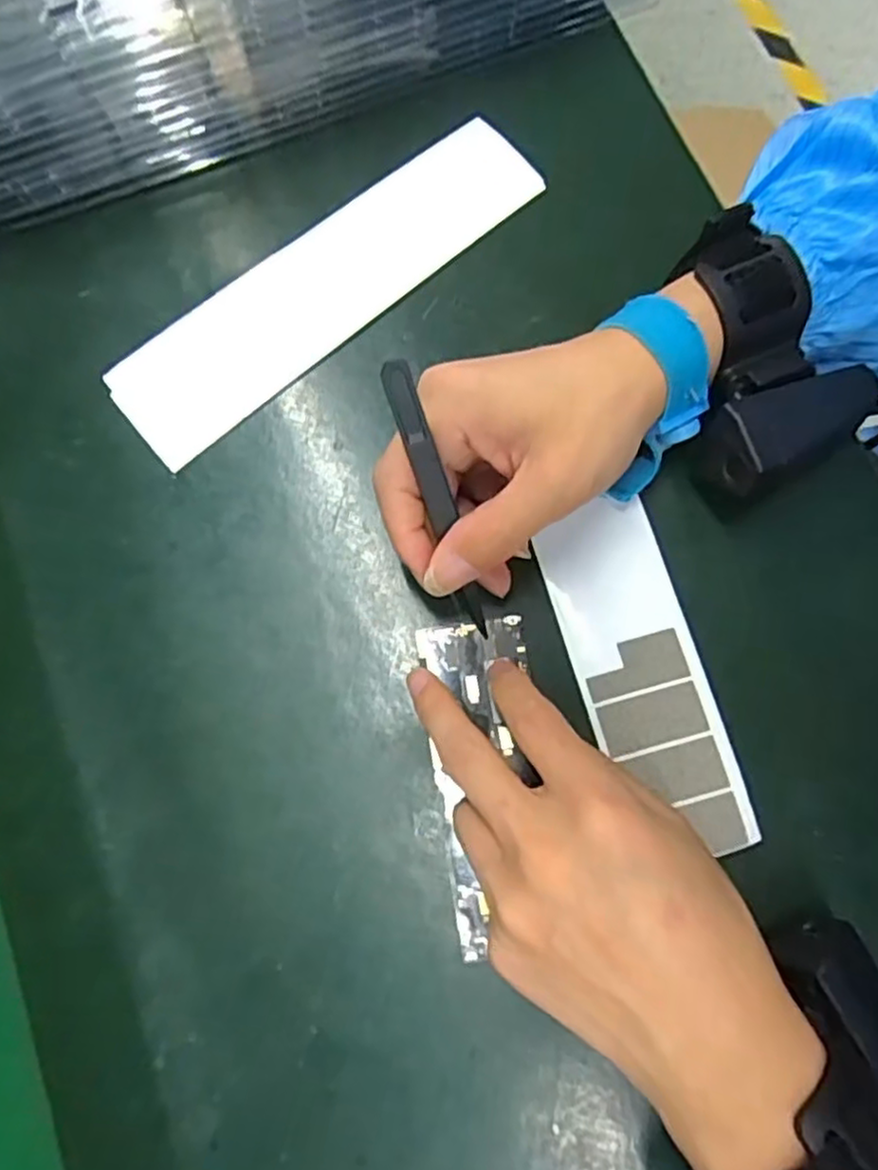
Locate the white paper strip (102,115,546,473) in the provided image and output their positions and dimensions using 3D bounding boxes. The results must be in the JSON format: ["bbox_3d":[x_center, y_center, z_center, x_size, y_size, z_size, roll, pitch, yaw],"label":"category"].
[{"bbox_3d":[-0.049,-0.137,0.321,0.214,0.006,0.057,-37,82,-5],"label":"white paper strip"}]

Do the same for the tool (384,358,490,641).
[{"bbox_3d":[0.001,-0.026,0.254,0.010,0.113,0.008,-22,35,-4],"label":"tool"}]

